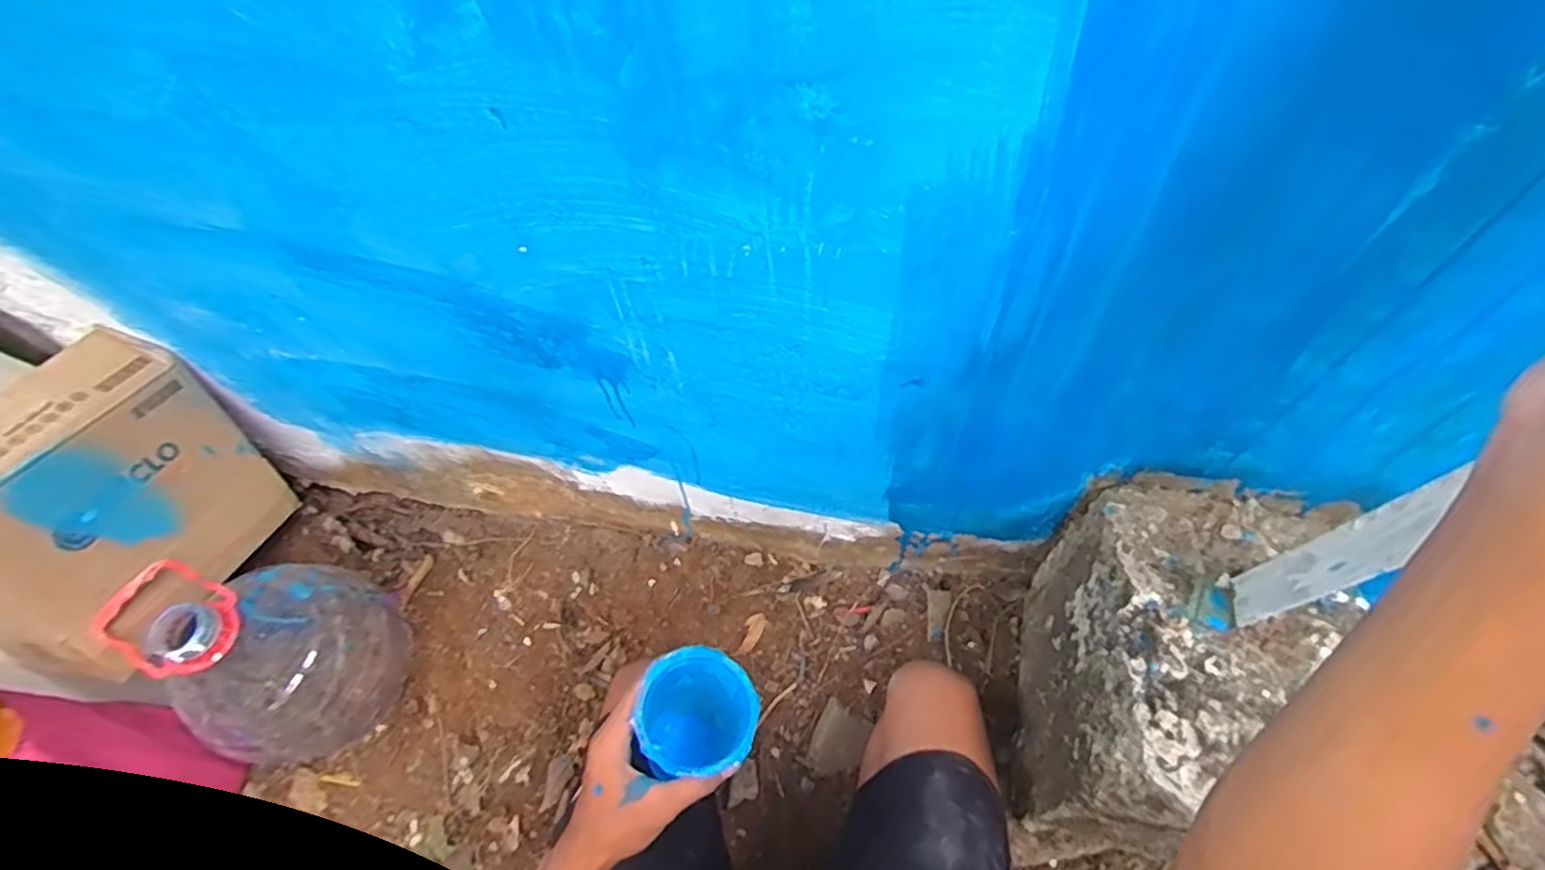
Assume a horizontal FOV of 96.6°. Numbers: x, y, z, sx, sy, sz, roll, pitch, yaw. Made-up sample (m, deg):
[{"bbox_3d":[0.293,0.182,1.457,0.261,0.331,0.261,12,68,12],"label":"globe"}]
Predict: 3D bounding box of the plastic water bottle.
[{"bbox_3d":[-0.608,0.270,0.861,0.201,0.277,0.199,-24,61,-11],"label":"plastic water bottle"}]

